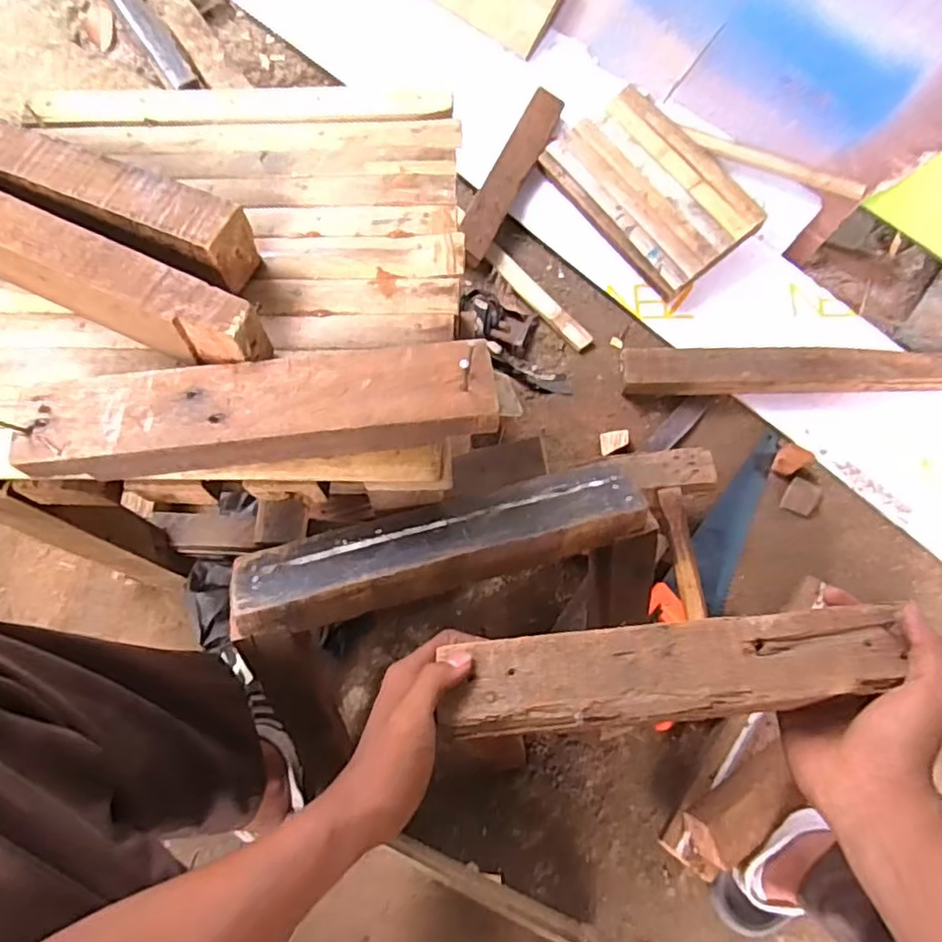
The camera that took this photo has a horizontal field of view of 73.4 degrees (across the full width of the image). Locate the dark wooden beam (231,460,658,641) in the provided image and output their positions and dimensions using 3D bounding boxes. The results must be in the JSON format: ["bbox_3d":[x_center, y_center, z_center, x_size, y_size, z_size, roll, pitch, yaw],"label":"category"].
[{"bbox_3d":[-0.020,0.052,0.461,0.296,0.027,0.063,-14,70,-9],"label":"dark wooden beam"}]

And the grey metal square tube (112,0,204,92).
[{"bbox_3d":[-0.678,-0.923,1.234,0.061,0.050,0.616,-31,74,-14],"label":"grey metal square tube"}]

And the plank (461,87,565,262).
[{"bbox_3d":[0.063,-0.471,1.002,0.055,0.029,0.311,25,77,8],"label":"plank"}]

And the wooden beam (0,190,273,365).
[{"bbox_3d":[-0.284,-0.144,0.441,0.306,0.050,0.046,26,70,7],"label":"wooden beam"}]

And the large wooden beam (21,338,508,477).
[{"bbox_3d":[-0.135,-0.039,0.417,0.300,0.041,0.067,-4,69,-5],"label":"large wooden beam"}]

